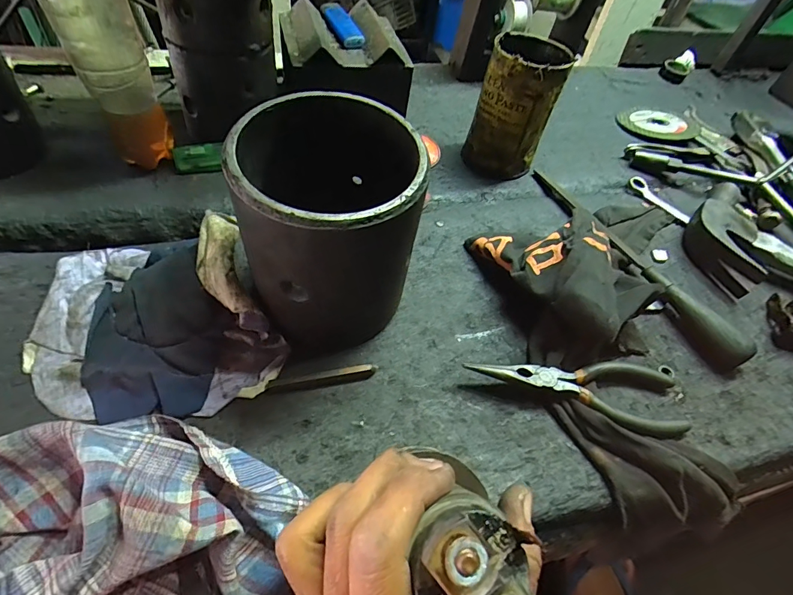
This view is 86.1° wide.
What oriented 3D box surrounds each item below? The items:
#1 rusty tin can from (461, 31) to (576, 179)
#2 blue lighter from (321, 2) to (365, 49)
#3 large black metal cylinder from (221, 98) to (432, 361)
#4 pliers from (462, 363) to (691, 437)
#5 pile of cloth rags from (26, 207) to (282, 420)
[{"bbox_3d":[0.117,-0.186,0.423,0.072,0.114,0.078,18,53,5],"label":"rusty tin can"},{"bbox_3d":[-0.056,-0.284,0.439,0.024,0.012,0.081,-14,54,-19],"label":"blue lighter"},{"bbox_3d":[-0.040,-0.047,0.284,0.109,0.132,0.124,11,52,-1],"label":"large black metal cylinder"},{"bbox_3d":[0.123,0.064,0.295,0.148,0.019,0.050,7,52,0],"label":"pliers"},{"bbox_3d":[-0.160,0.005,0.280,0.161,0.036,0.131,-3,53,-8],"label":"pile of cloth rags"}]

